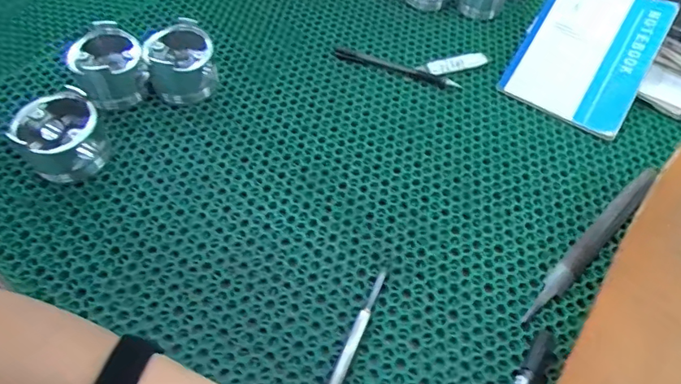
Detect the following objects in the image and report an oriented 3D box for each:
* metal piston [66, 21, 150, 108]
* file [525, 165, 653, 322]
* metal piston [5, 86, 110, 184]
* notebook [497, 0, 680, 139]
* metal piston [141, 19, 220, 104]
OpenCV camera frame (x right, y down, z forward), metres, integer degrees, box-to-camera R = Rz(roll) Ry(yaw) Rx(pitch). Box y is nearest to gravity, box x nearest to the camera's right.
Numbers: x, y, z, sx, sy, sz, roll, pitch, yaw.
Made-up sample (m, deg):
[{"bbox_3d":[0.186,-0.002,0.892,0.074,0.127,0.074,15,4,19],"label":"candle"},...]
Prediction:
[{"bbox_3d":[-0.238,-0.129,0.487,0.070,0.056,0.065,2,55,-3],"label":"metal piston"},{"bbox_3d":[0.246,0.042,0.454,0.234,0.008,0.020,-37,65,-25],"label":"file"},{"bbox_3d":[-0.255,-0.051,0.436,0.072,0.055,0.066,2,55,-3],"label":"metal piston"},{"bbox_3d":[0.295,-0.170,0.568,0.139,0.010,0.197,29,75,18],"label":"notebook"},{"bbox_3d":[-0.169,-0.133,0.508,0.068,0.066,0.068,2,55,-3],"label":"metal piston"}]

